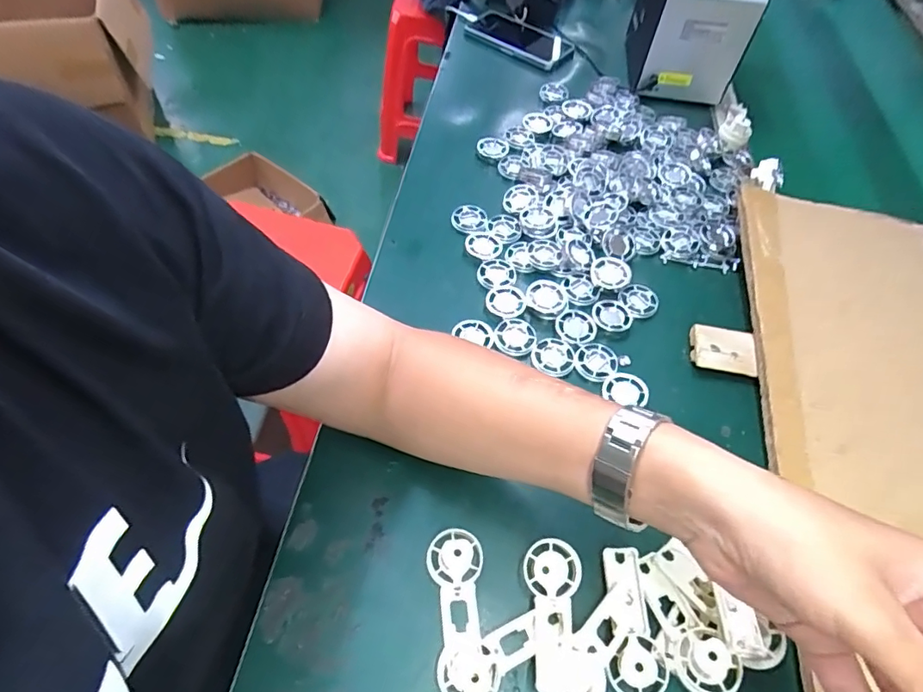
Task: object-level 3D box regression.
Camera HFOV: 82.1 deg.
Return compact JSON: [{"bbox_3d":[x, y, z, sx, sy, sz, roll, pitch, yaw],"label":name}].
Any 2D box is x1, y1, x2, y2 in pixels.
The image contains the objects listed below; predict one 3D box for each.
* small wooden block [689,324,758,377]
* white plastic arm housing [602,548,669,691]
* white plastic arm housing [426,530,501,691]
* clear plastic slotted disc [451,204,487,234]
[{"bbox_3d":[0.247,0.005,0.500,0.059,0.013,0.045,13,56,4],"label":"small wooden block"},{"bbox_3d":[0.118,0.189,0.363,0.038,0.015,0.091,7,56,0],"label":"white plastic arm housing"},{"bbox_3d":[0.000,0.182,0.361,0.038,0.025,0.106,-4,56,-7],"label":"white plastic arm housing"},{"bbox_3d":[0.009,-0.142,0.588,0.039,0.005,0.038,2,56,-3],"label":"clear plastic slotted disc"}]

